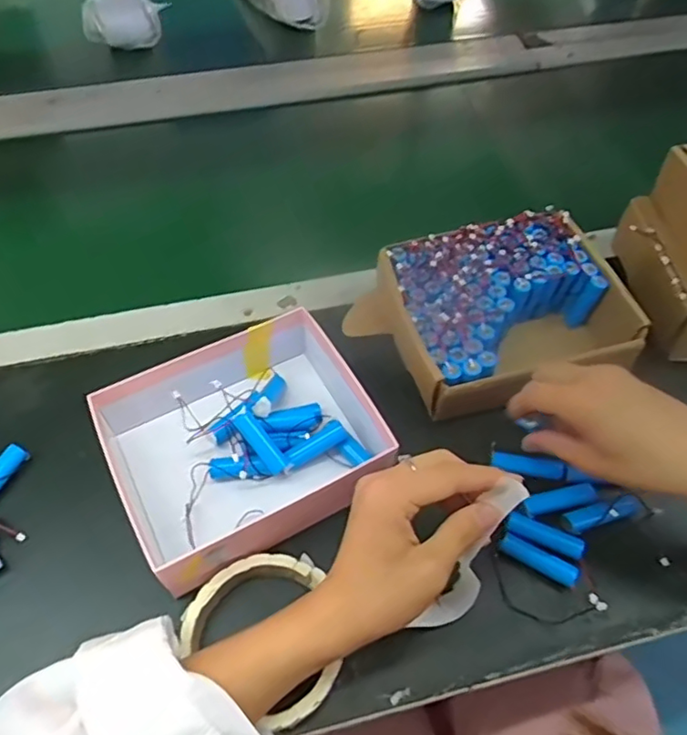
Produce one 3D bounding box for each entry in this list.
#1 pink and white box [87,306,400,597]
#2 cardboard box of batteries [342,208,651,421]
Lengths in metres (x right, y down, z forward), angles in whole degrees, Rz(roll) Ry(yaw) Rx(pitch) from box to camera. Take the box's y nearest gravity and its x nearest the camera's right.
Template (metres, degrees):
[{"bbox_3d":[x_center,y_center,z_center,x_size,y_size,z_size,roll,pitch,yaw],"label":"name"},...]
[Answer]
[{"bbox_3d":[-0.070,0.043,0.418,0.182,0.050,0.159,-26,59,-17],"label":"pink and white box"},{"bbox_3d":[0.125,-0.042,0.482,0.171,0.069,0.145,-17,57,-12],"label":"cardboard box of batteries"}]

